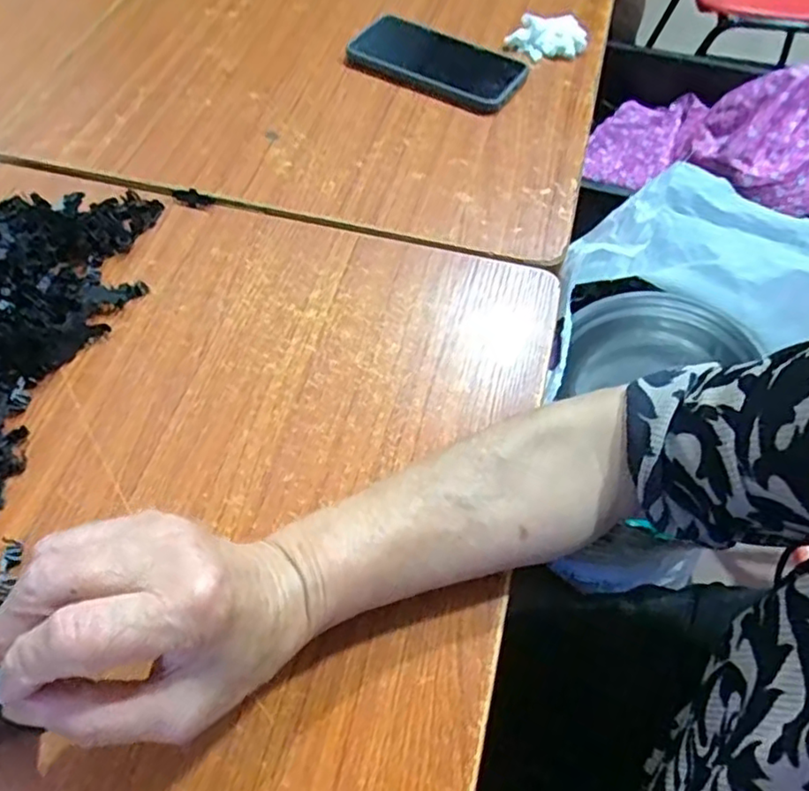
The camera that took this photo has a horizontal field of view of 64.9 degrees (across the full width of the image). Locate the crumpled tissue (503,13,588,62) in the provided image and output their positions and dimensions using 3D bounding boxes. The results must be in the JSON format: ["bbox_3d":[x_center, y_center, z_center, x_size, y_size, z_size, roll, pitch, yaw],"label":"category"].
[{"bbox_3d":[0.138,-0.349,0.618,0.074,0.026,0.048,19,60,12],"label":"crumpled tissue"}]

